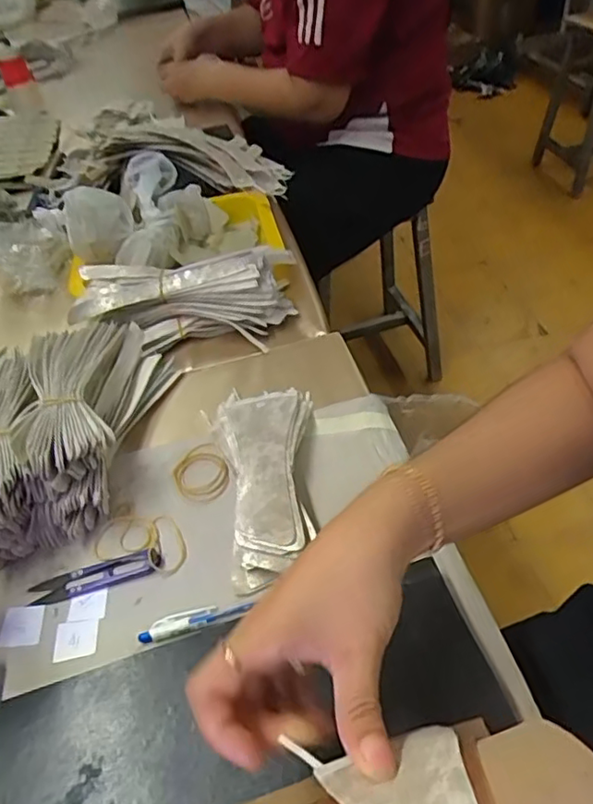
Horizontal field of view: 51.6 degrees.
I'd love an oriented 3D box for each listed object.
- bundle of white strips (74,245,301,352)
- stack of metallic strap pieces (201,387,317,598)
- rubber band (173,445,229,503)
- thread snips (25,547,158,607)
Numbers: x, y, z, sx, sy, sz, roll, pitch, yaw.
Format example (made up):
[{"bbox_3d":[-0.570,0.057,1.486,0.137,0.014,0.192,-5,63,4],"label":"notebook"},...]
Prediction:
[{"bbox_3d":[-0.120,-0.113,0.674,0.237,0.075,0.096,-16,45,-8],"label":"bundle of white strips"},{"bbox_3d":[-0.019,0.057,0.511,0.094,0.039,0.182,-13,44,-6],"label":"stack of metallic strap pieces"},{"bbox_3d":[-0.085,0.061,0.540,0.045,0.010,0.058,-22,46,-15],"label":"rubber band"},{"bbox_3d":[-0.155,0.134,0.471,0.098,0.010,0.023,-15,45,-7],"label":"thread snips"}]

